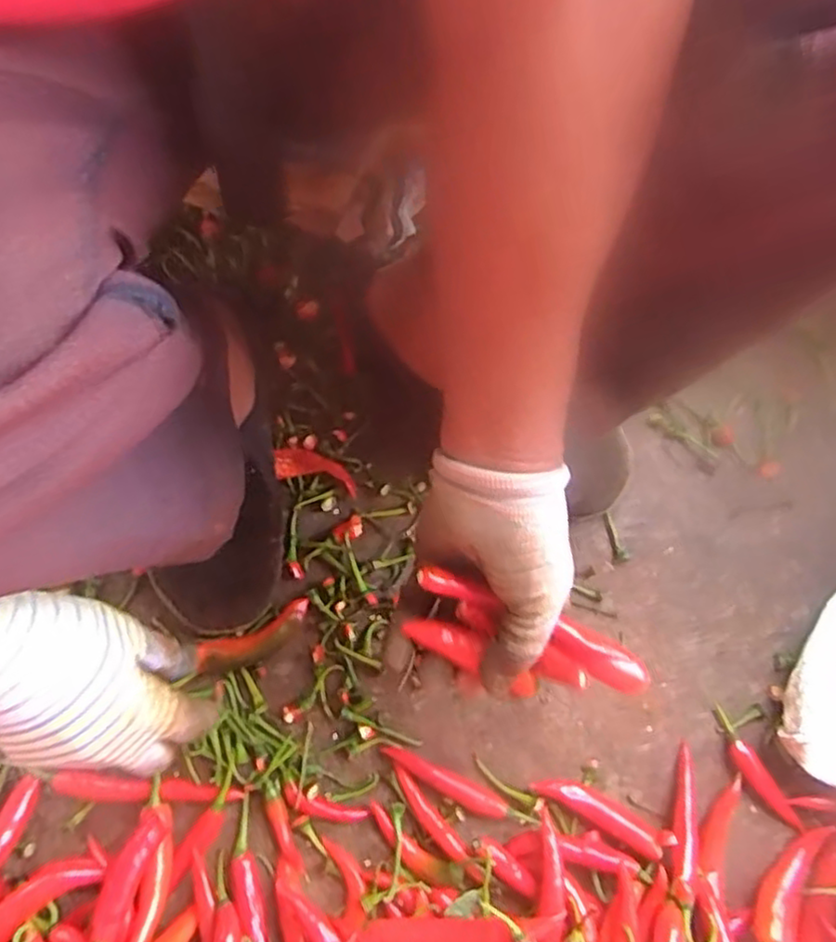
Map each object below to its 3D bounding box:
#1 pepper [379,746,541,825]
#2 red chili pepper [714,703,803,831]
[{"bbox_3d":[0.027,0.219,0.486,0.112,0.011,0.014,24,76,6],"label":"pepper"},{"bbox_3d":[0.238,0.213,0.495,0.016,0.014,0.092,-30,77,-8],"label":"red chili pepper"}]

